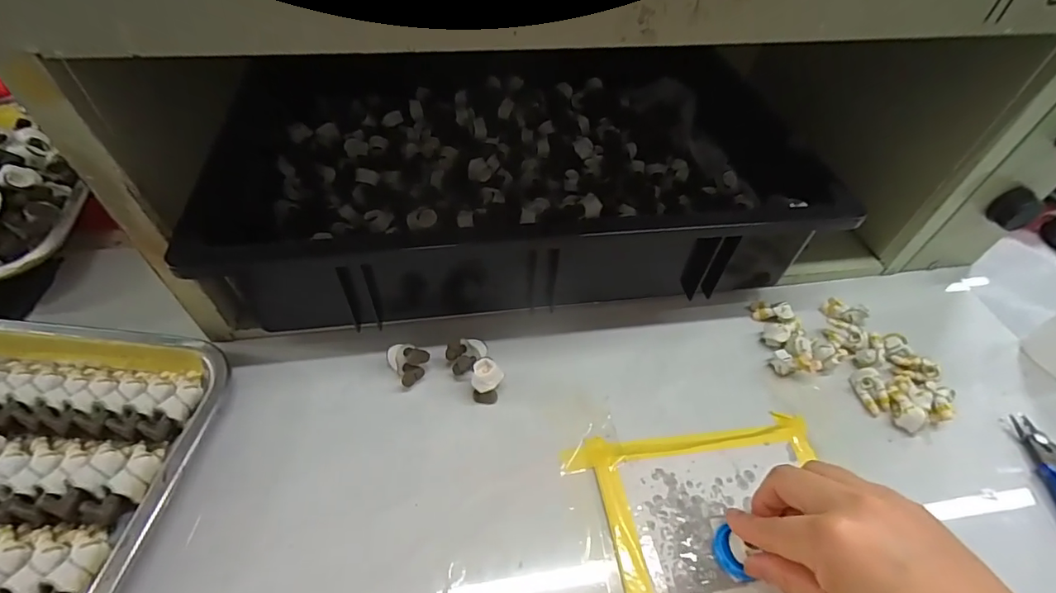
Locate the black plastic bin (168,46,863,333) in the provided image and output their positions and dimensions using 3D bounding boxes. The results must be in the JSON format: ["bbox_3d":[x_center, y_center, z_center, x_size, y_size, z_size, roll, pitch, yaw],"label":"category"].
[{"bbox_3d":[-0.007,-0.123,0.433,0.458,0.098,0.297,-2,51,-4],"label":"black plastic bin"}]

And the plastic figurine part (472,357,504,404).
[{"bbox_3d":[-0.028,0.059,0.334,0.020,0.023,0.023,8,49,0],"label":"plastic figurine part"}]

